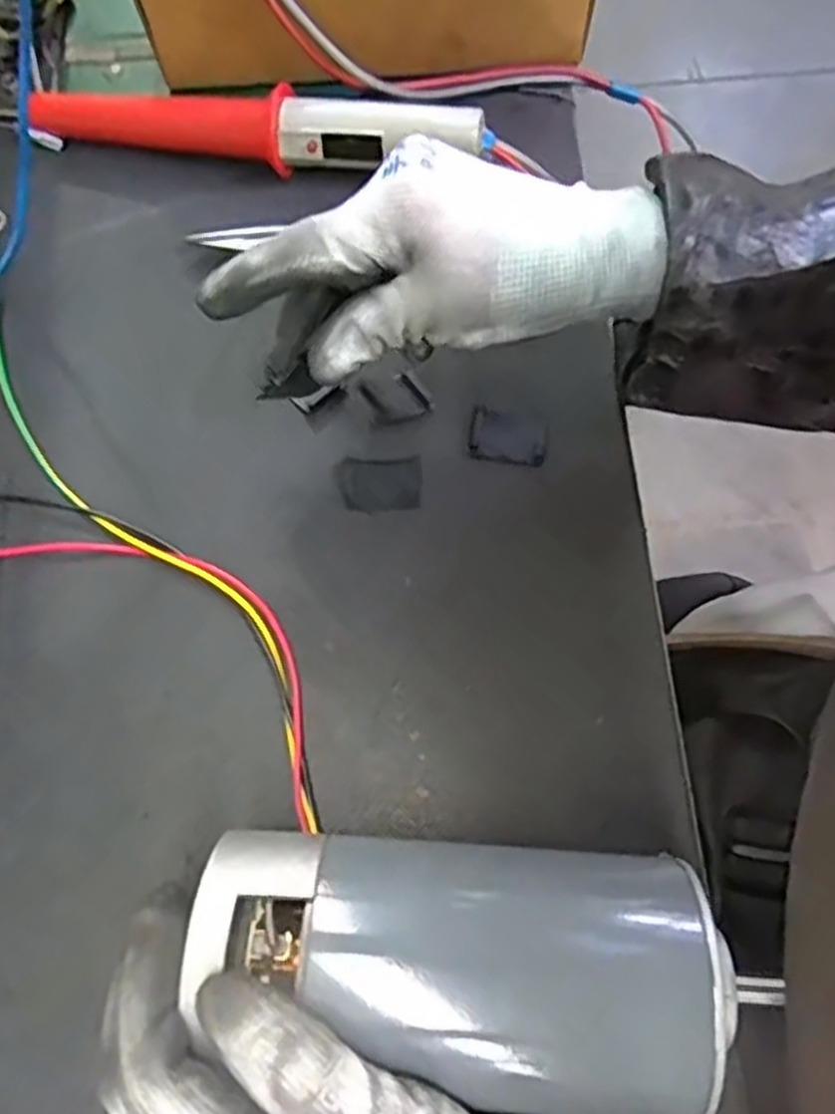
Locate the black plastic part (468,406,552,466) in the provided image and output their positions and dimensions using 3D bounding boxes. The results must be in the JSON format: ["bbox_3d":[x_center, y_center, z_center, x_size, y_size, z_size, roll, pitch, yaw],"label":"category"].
[{"bbox_3d":[0.045,-0.058,0.390,0.037,0.009,0.026,12,72,6],"label":"black plastic part"}]

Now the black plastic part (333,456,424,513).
[{"bbox_3d":[-0.018,-0.034,0.378,0.040,0.005,0.027,2,71,3],"label":"black plastic part"}]

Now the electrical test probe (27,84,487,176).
[{"bbox_3d":[-0.085,-0.228,0.428,0.235,0.035,0.035,11,72,6],"label":"electrical test probe"}]

